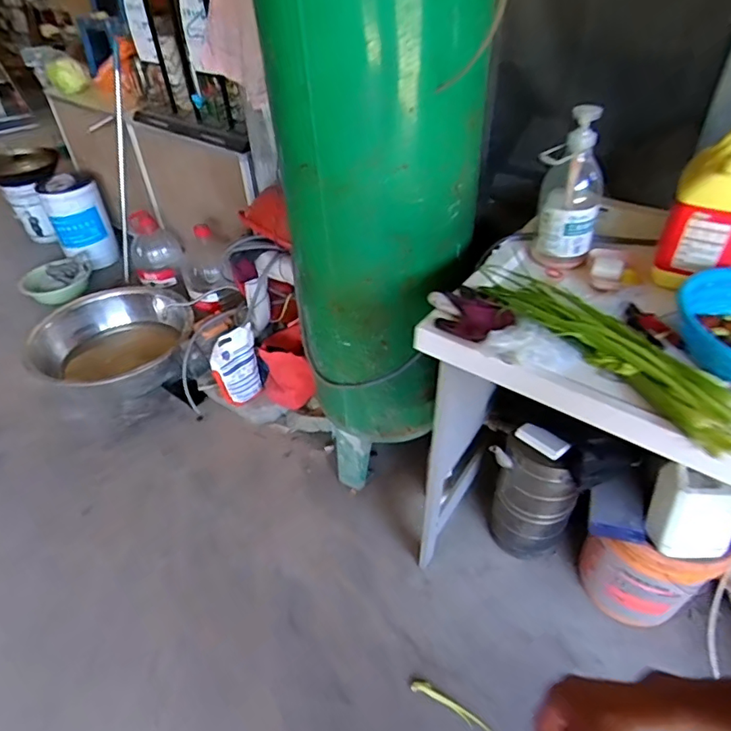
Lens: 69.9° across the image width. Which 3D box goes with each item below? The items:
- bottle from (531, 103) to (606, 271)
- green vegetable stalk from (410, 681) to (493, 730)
[{"bbox_3d":[0.414,-0.349,1.039,0.135,0.277,0.102,13,45,17],"label":"bottle"},{"bbox_3d":[0.234,0.849,1.268,0.265,0.011,0.038,22,49,25],"label":"green vegetable stalk"}]

